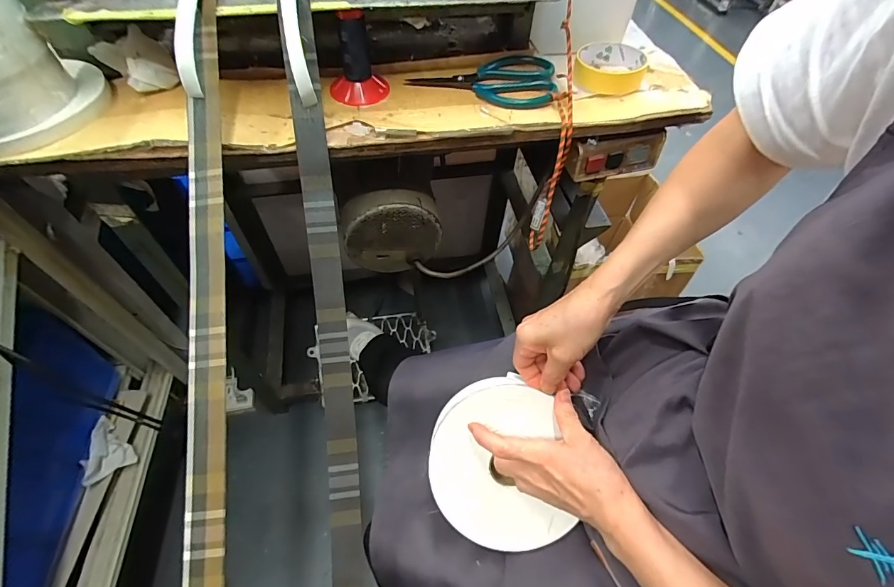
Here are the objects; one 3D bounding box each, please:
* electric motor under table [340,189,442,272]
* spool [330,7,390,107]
[{"bbox_3d":[-0.078,-0.092,0.574,0.137,0.129,0.044,-7,55,-7],"label":"electric motor under table"},{"bbox_3d":[-0.103,-0.267,0.445,0.067,0.087,0.056,-9,55,-9],"label":"spool"}]

